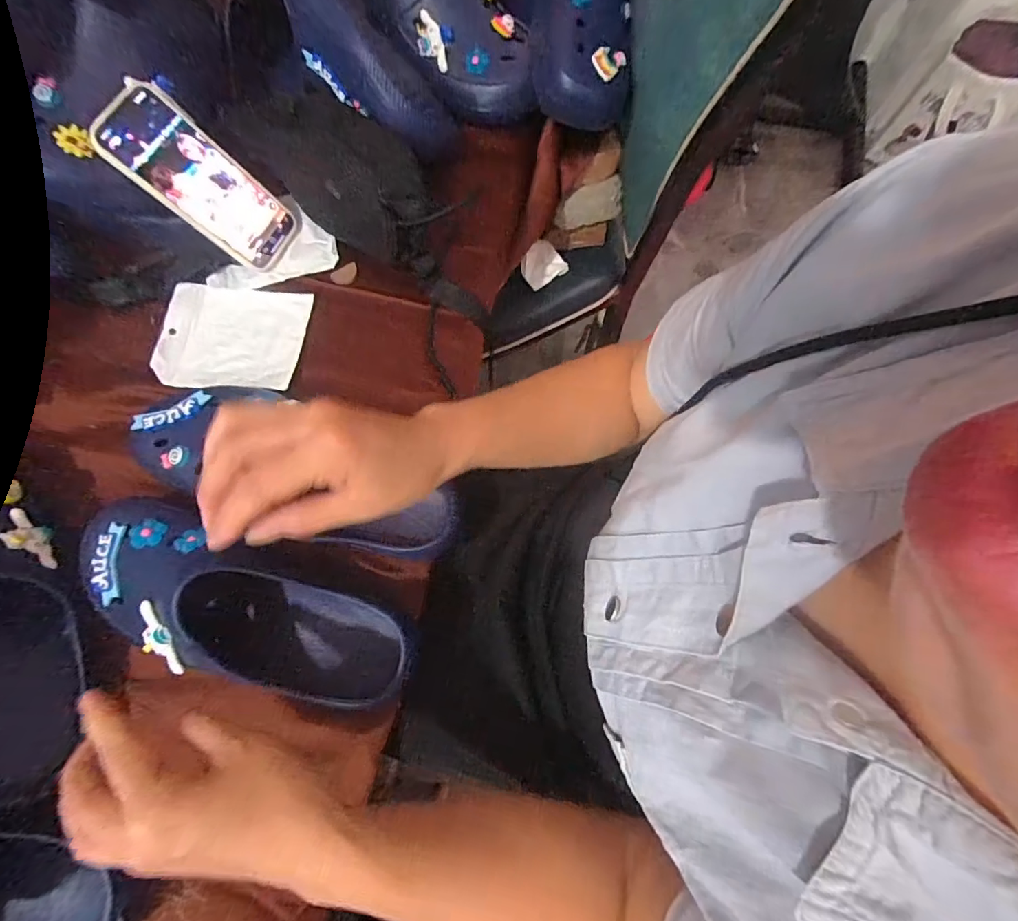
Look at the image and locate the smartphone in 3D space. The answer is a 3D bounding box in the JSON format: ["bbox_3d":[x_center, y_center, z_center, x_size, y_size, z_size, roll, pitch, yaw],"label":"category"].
[{"bbox_3d":[-0.304,-0.278,0.472,0.012,0.167,0.086,8,67,45],"label":"smartphone"}]

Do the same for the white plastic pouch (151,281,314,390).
[{"bbox_3d":[-0.289,-0.130,0.492,0.144,0.015,0.114,4,75,2],"label":"white plastic pouch"}]

